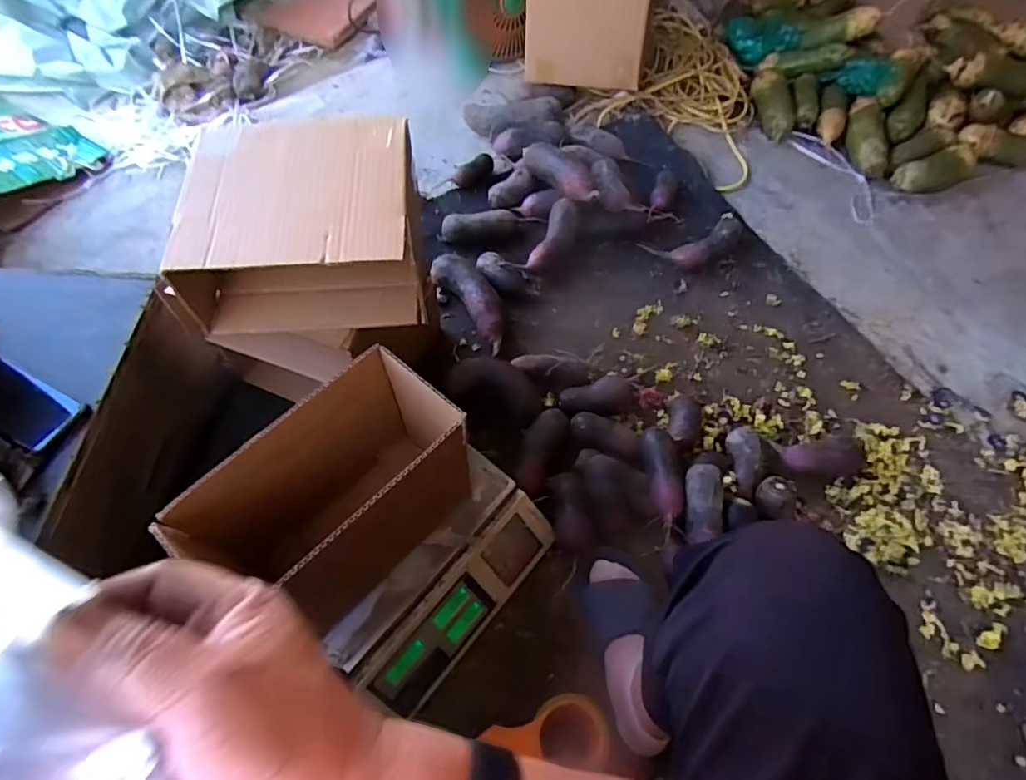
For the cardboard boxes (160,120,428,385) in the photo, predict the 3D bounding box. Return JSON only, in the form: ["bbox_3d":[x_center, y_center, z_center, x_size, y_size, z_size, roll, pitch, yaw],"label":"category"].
[{"bbox_3d":[-0.262,-0.204,0.732,0.287,0.157,0.253,-1,61,0],"label":"cardboard boxes"}]

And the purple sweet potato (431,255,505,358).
[{"bbox_3d":[-0.071,-0.167,1.017,0.077,0.054,0.238,-32,65,-16],"label":"purple sweet potato"}]

